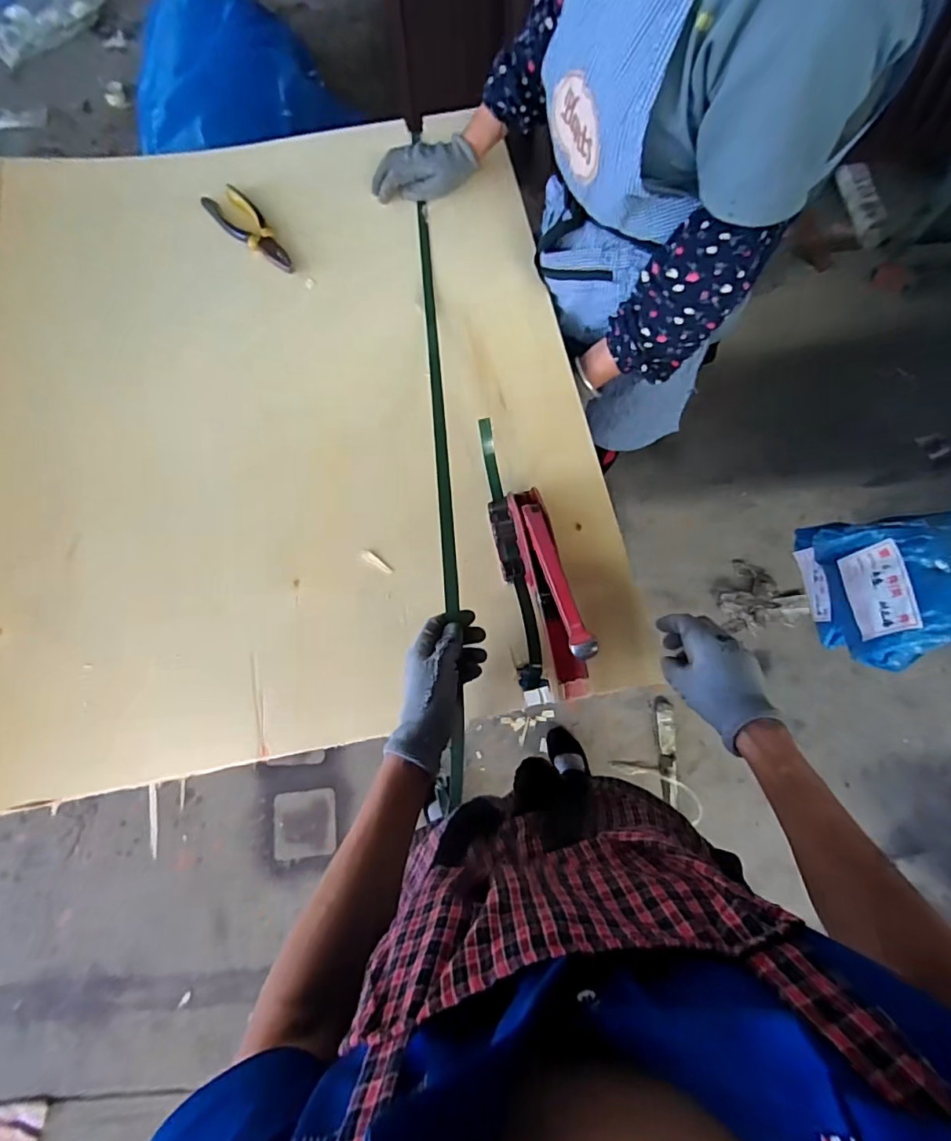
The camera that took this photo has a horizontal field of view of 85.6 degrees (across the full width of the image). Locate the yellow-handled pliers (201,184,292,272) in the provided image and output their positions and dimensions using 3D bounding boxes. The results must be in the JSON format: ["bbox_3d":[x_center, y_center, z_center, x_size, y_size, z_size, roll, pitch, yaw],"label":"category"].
[{"bbox_3d":[-0.350,-0.529,0.802,0.061,0.025,0.181,-39,77,-10],"label":"yellow-handled pliers"}]

